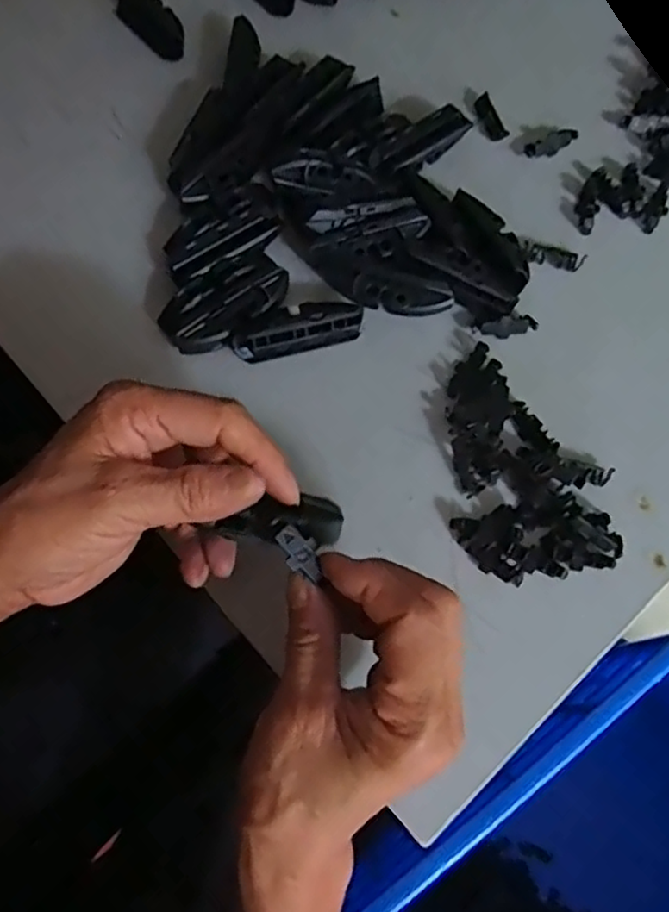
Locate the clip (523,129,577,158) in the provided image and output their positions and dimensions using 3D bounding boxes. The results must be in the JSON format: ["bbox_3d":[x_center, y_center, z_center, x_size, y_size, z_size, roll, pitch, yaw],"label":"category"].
[{"bbox_3d":[0.136,-0.195,0.418,0.037,0.004,0.013,-27,74,-9],"label":"clip"}]

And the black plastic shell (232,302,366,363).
[{"bbox_3d":[-0.020,-0.071,0.365,0.070,0.020,0.021,-14,73,-5],"label":"black plastic shell"}]

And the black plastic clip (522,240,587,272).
[{"bbox_3d":[0.127,-0.116,0.388,0.036,0.004,0.014,11,72,3],"label":"black plastic clip"}]

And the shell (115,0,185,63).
[{"bbox_3d":[-0.124,-0.290,0.444,0.024,0.012,0.070,-42,77,-13],"label":"shell"}]

